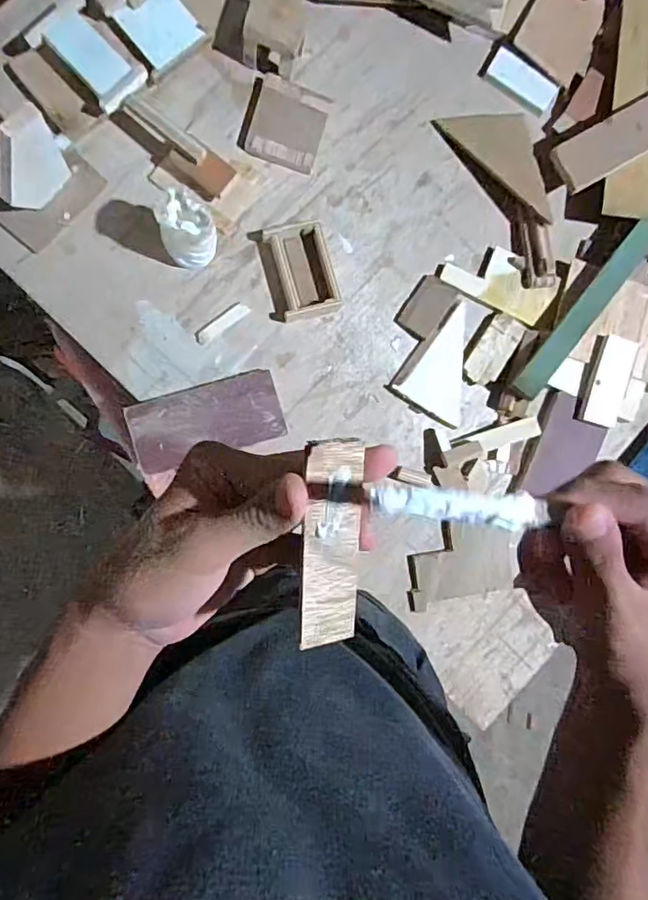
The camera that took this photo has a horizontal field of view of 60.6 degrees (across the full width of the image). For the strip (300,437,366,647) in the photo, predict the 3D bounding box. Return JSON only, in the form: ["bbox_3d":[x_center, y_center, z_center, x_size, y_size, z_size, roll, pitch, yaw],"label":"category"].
[{"bbox_3d":[0.004,0.040,0.230,0.026,0.004,0.089,-4,104,-27],"label":"strip"}]

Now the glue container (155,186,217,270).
[{"bbox_3d":[-0.164,-0.264,0.671,0.065,0.103,0.062,-21,92,-8],"label":"glue container"}]

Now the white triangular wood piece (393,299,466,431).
[{"bbox_3d":[0.149,-0.120,0.761,0.087,0.016,0.158,5,88,-8],"label":"white triangular wood piece"}]

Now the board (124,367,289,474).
[{"bbox_3d":[-0.153,-0.038,0.716,0.193,0.024,0.090,-17,92,-8],"label":"board"}]

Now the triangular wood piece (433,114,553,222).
[{"bbox_3d":[0.262,-0.414,0.763,0.194,0.022,0.101,45,85,1],"label":"triangular wood piece"}]

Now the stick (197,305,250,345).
[{"bbox_3d":[-0.131,-0.168,0.729,0.080,0.005,0.016,-38,94,-7],"label":"stick"}]

